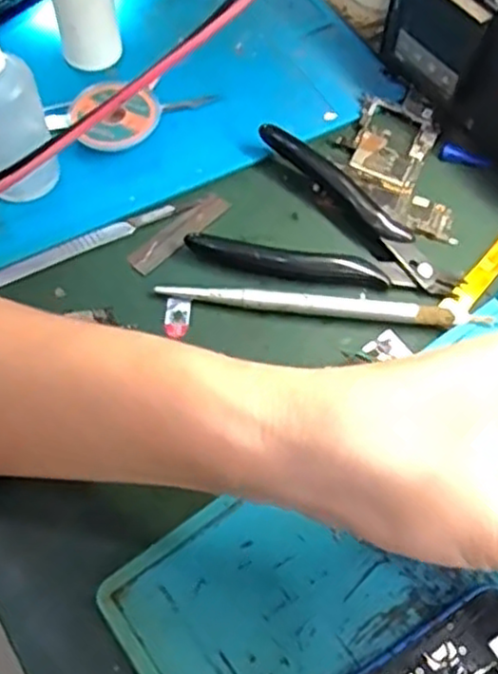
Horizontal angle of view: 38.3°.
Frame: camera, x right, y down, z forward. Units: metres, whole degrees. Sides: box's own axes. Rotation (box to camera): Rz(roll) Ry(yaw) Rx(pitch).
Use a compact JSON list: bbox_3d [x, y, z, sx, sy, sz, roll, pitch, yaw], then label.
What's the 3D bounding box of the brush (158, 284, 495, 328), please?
[{"bbox_3d":[0.033,-0.016,0.313,0.144,0.007,0.011,4,61,3],"label":"brush"}]

